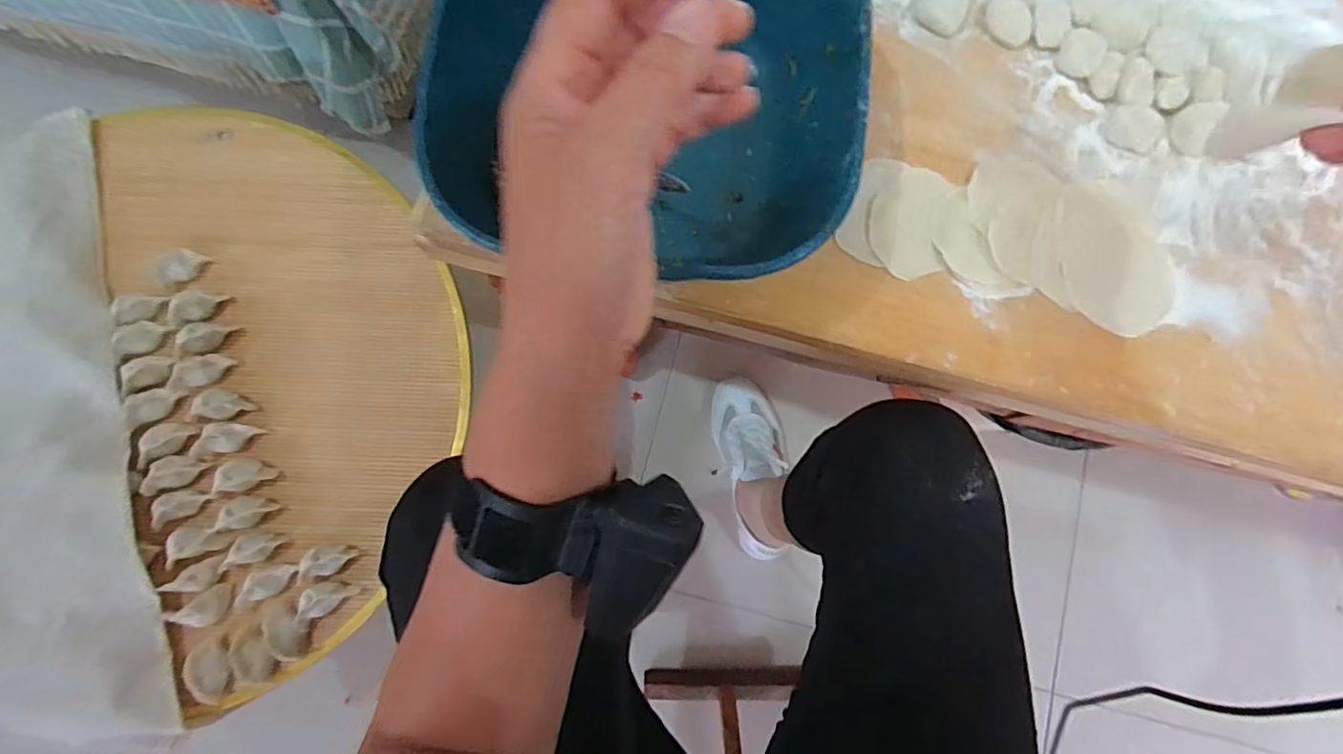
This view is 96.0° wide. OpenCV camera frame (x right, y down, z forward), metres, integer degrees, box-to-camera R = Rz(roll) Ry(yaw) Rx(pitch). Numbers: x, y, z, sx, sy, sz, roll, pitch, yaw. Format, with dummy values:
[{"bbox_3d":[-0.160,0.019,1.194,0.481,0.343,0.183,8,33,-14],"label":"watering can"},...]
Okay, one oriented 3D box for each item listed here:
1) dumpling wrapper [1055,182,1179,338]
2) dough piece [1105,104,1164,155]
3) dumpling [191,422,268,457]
[{"bbox_3d":[0.265,-0.072,0.365,0.064,0.005,0.095,-23,86,-7],"label":"dumpling wrapper"},{"bbox_3d":[0.291,-0.157,0.380,0.035,0.008,0.025,14,81,1],"label":"dough piece"},{"bbox_3d":[-0.375,0.051,0.509,0.050,0.016,0.025,-8,81,-2],"label":"dumpling"}]

